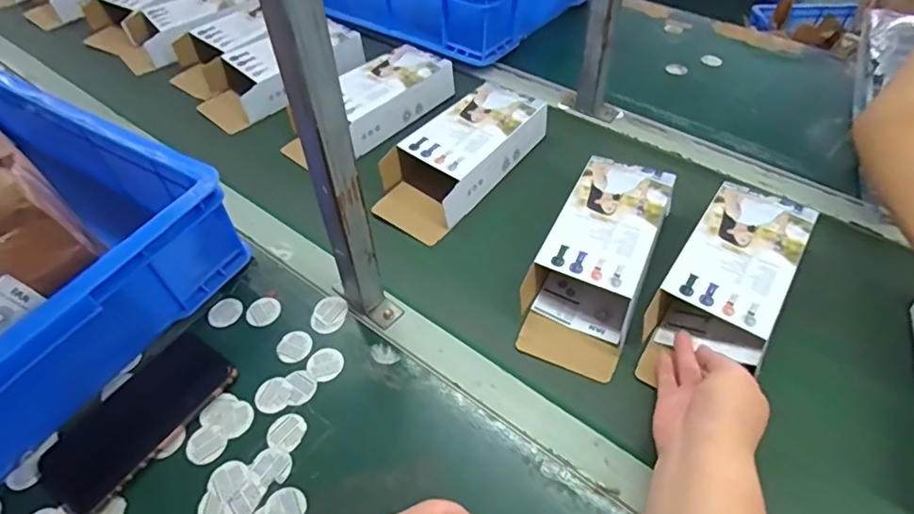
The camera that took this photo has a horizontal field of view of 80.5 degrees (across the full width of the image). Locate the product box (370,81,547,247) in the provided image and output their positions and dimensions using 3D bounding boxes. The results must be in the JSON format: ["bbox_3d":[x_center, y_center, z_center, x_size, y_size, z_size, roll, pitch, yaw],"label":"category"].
[{"bbox_3d":[0.003,-0.126,0.685,0.111,0.060,0.253,29,57,25],"label":"product box"}]

